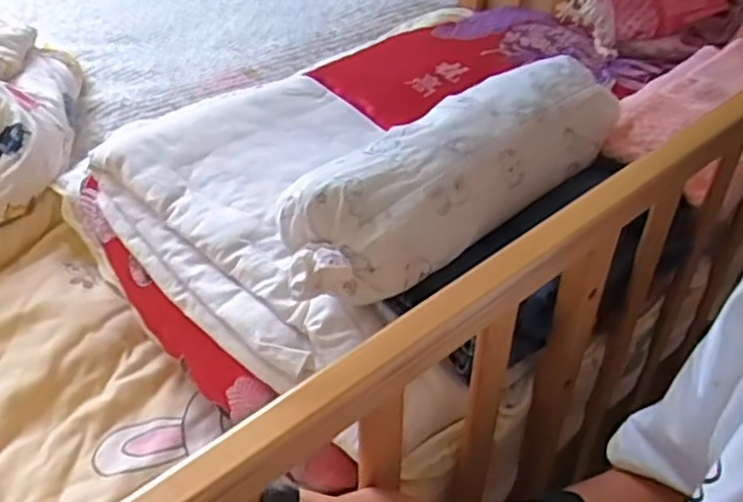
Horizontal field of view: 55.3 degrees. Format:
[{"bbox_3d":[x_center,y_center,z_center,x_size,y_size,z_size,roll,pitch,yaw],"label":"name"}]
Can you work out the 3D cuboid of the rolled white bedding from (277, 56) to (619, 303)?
[{"bbox_3d":[0.083,-0.076,0.579,0.383,0.067,0.102,-33,51,-30],"label":"rolled white bedding"}]

